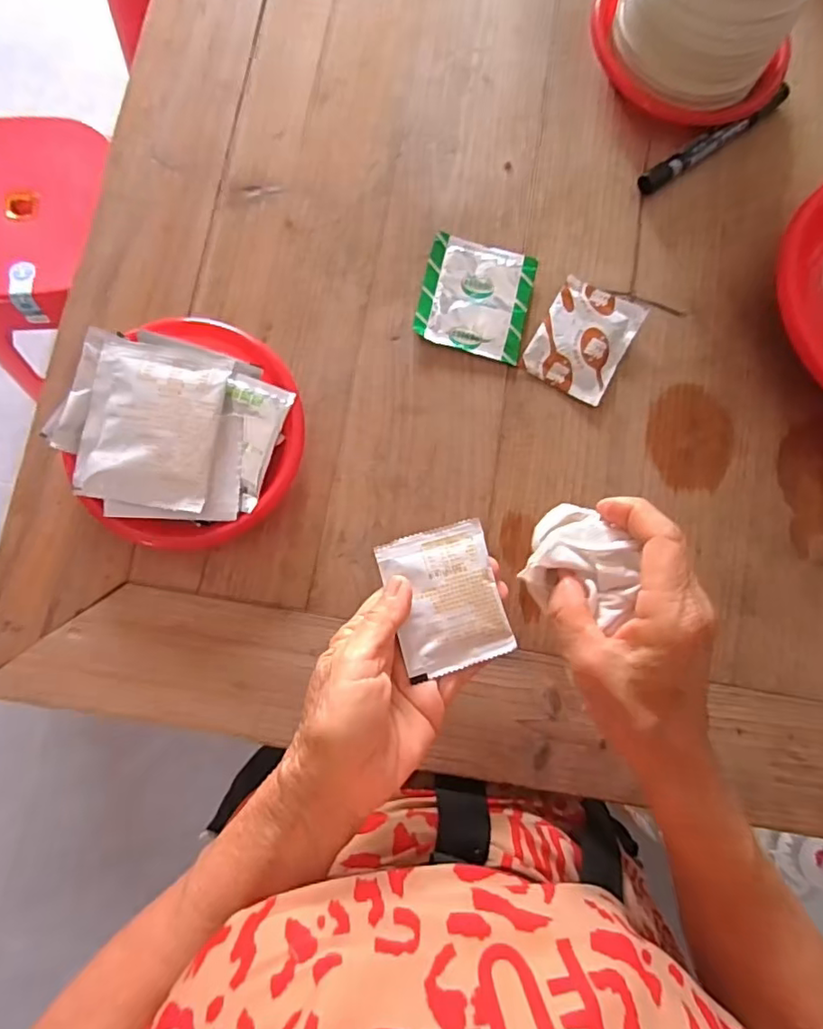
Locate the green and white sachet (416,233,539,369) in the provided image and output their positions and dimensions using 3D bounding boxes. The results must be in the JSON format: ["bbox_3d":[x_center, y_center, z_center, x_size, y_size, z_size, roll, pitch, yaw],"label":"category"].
[{"bbox_3d":[0.045,-0.150,0.407,0.074,0.008,0.078,14,81,0],"label":"green and white sachet"}]

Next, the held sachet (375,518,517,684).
[{"bbox_3d":[0.020,0.047,0.332,0.062,0.009,0.077,-15,82,-4],"label":"held sachet"}]

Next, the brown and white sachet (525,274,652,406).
[{"bbox_3d":[0.118,-0.121,0.403,0.058,0.011,0.079,28,81,2],"label":"brown and white sachet"}]

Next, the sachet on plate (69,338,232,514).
[{"bbox_3d":[-0.156,-0.055,0.353,0.078,0.008,0.097,8,84,2],"label":"sachet on plate"}]

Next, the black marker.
[{"bbox_3d":[0.223,-0.272,0.425,0.138,0.018,0.015,-34,84,-7],"label":"black marker"}]

